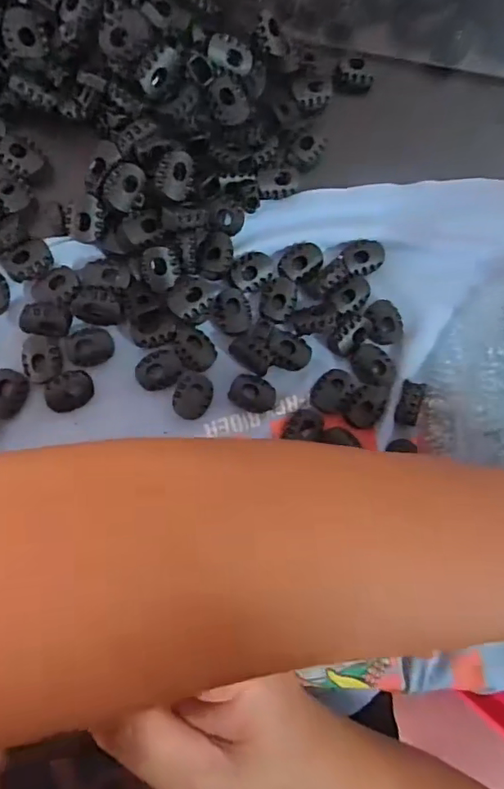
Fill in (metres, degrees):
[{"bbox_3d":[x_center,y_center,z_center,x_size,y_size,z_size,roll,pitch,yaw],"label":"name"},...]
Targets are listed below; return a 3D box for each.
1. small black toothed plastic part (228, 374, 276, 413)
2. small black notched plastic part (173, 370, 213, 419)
[{"bbox_3d":[0.001,-0.001,0.259,0.022,0.004,0.016,25,81,-4],"label":"small black toothed plastic part"},{"bbox_3d":[-0.028,0.001,0.256,0.018,0.006,0.021,16,82,-6],"label":"small black notched plastic part"}]

